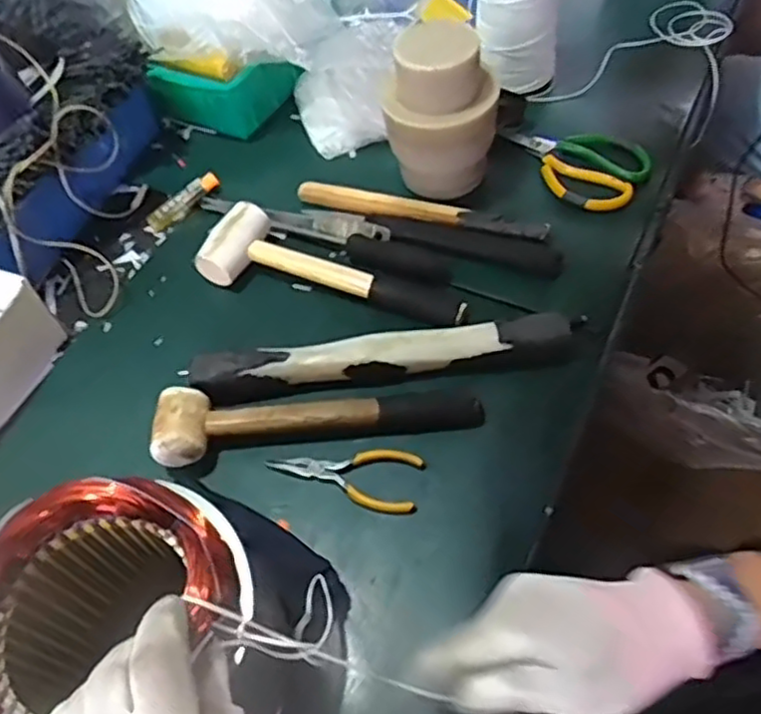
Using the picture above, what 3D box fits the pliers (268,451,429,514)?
[{"bbox_3d":[-0.029,0.091,0.554,0.120,0.007,0.048,8,56,11],"label":"pliers"}]

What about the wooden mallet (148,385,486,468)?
[{"bbox_3d":[-0.050,0.054,0.560,0.258,0.035,0.059,-2,55,4],"label":"wooden mallet"}]

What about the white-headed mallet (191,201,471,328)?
[{"bbox_3d":[-0.046,-0.077,0.653,0.258,0.038,0.079,20,59,18],"label":"white-headed mallet"}]

